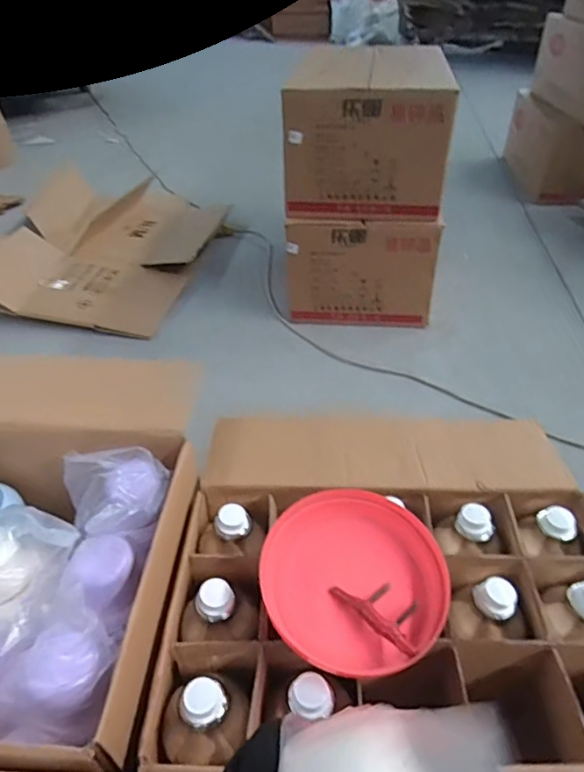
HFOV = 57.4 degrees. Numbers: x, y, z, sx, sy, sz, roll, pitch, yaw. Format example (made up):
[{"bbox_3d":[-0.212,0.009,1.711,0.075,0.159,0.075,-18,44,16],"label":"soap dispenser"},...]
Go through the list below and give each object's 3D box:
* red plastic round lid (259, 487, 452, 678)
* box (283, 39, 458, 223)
[{"bbox_3d":[0.079,0.243,0.680,0.222,0.046,0.219,2,57,-3],"label":"red plastic round lid"},{"bbox_3d":[0.200,-0.737,1.519,0.407,0.329,0.563,2,40,4],"label":"box"}]

